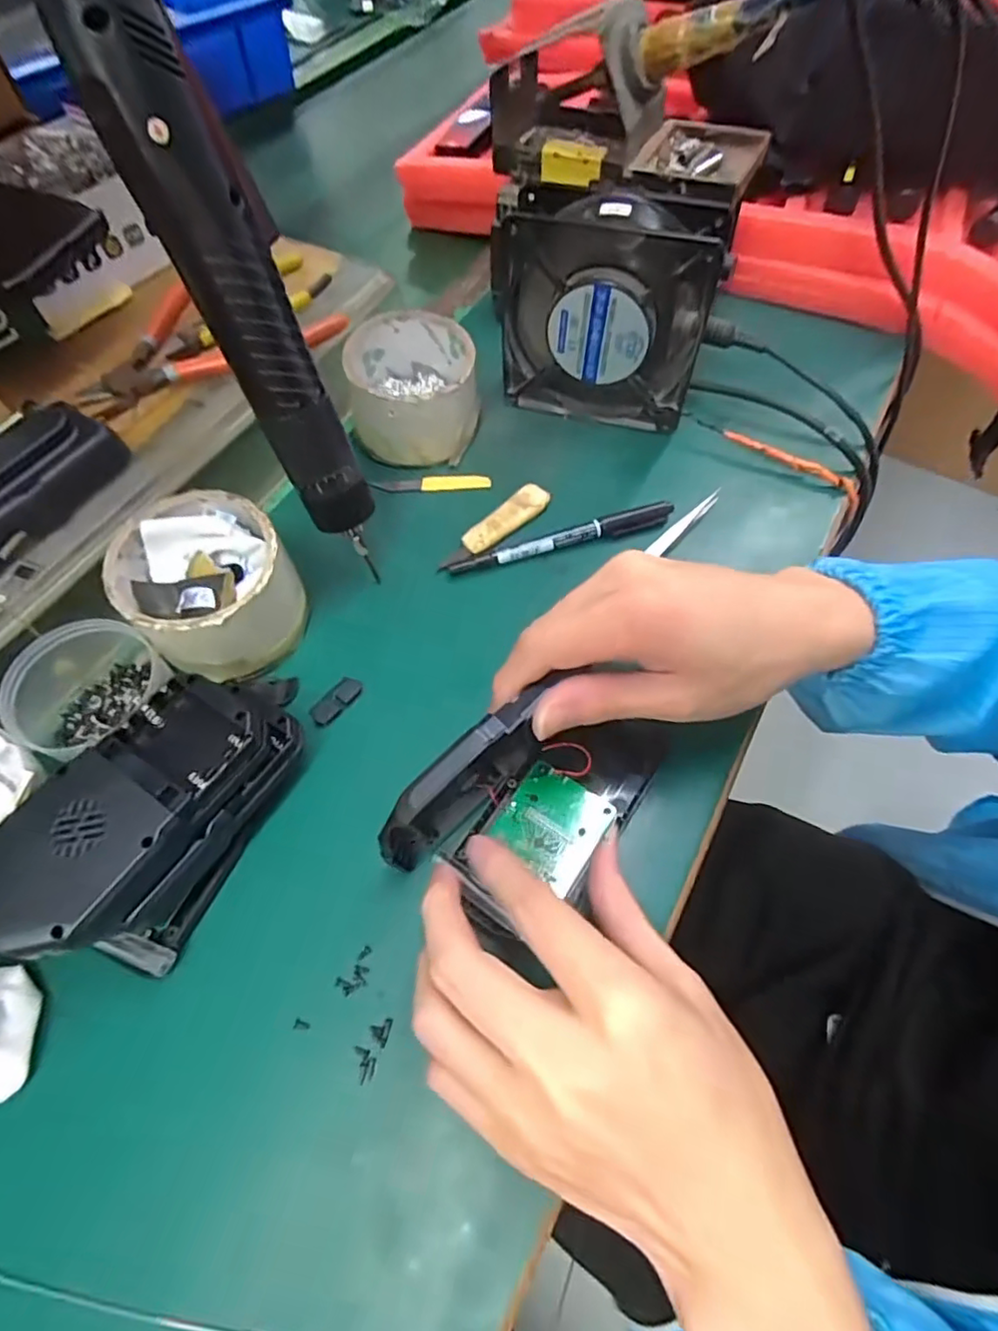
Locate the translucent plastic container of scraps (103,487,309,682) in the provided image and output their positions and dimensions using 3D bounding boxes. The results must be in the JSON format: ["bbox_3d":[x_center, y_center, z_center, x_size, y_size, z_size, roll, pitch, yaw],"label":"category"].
[{"bbox_3d":[-0.144,-0.037,0.314,0.077,0.065,0.085,-29,64,-13],"label":"translucent plastic container of scraps"}]

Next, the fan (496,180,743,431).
[{"bbox_3d":[0.060,-0.213,0.376,0.128,0.119,0.040,13,62,9],"label":"fan"}]

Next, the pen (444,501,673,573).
[{"bbox_3d":[0.038,-0.074,0.362,0.138,0.011,0.012,-16,62,-7],"label":"pen"}]

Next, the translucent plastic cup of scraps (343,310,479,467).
[{"bbox_3d":[-0.054,-0.179,0.397,0.081,0.057,0.089,-2,61,1],"label":"translucent plastic cup of scraps"}]

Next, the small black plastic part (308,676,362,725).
[{"bbox_3d":[-0.085,0.017,0.319,0.014,0.004,0.029,35,67,19],"label":"small black plastic part"}]

